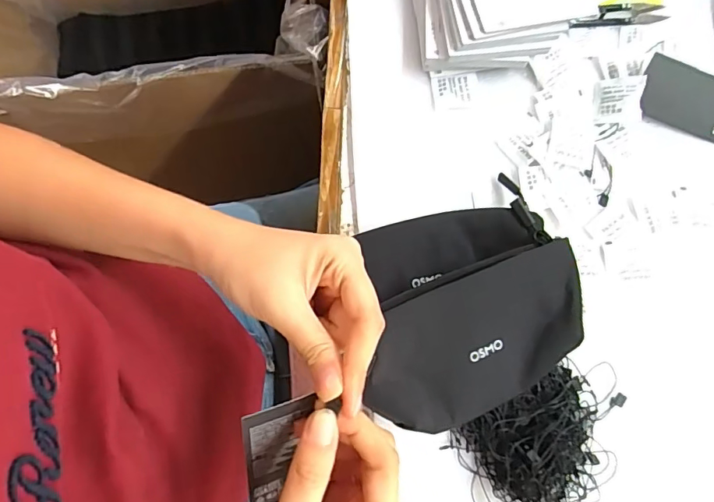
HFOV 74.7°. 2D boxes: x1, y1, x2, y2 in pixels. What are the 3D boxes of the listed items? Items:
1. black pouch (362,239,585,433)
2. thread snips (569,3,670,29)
[{"bbox_3d":[0.089,0.061,0.327,0.168,0.041,0.096,-22,79,-4],"label":"black pouch"},{"bbox_3d":[0.250,-0.228,0.447,0.098,0.006,0.026,-6,78,-1],"label":"thread snips"}]

